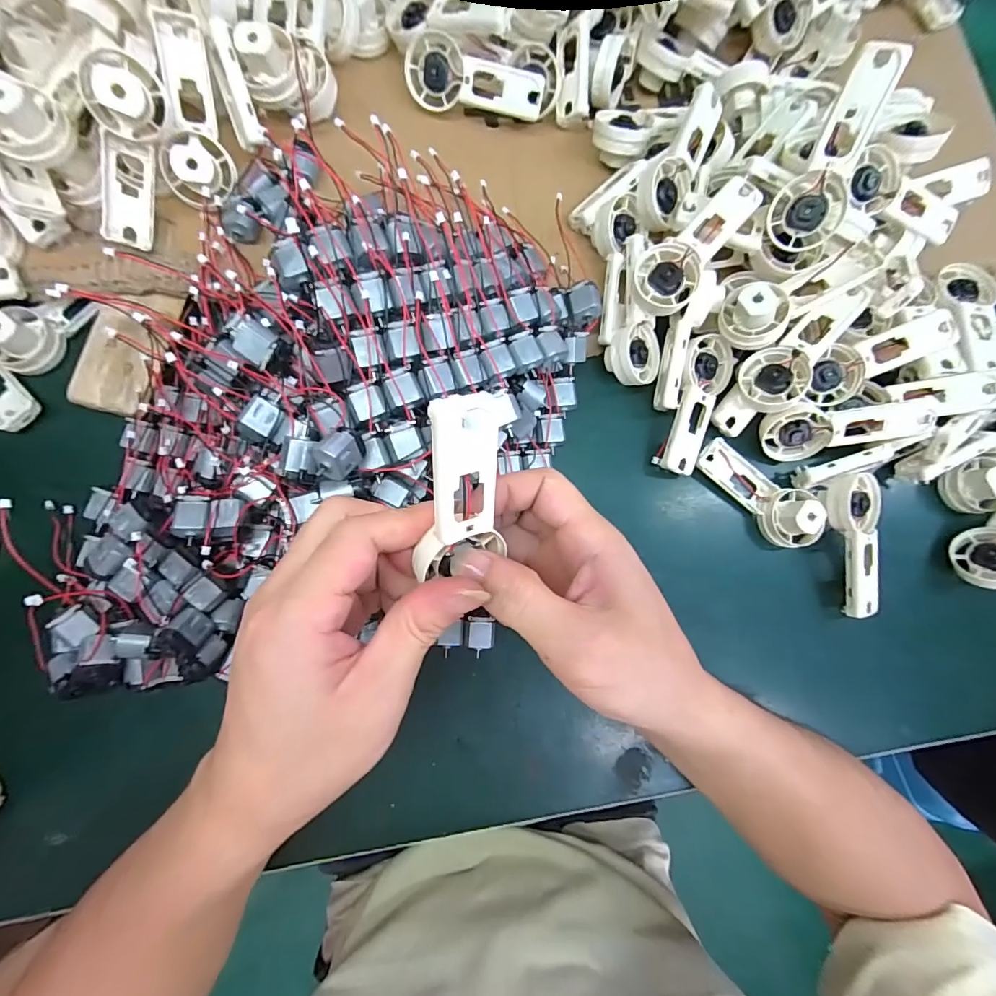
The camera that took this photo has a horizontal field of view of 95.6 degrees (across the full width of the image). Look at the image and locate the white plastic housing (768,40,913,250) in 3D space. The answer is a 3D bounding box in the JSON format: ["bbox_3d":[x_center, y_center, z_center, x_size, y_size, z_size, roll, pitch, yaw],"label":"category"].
[{"bbox_3d":[0.190,-0.193,0.255,0.036,0.020,0.092,10,125,-3],"label":"white plastic housing"}]

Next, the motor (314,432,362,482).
[{"bbox_3d":[-0.077,-0.020,0.218,0.023,0.014,0.018,-44,87,-9],"label":"motor"}]

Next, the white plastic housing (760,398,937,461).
[{"bbox_3d":[0.227,-0.047,0.295,0.096,0.022,0.040,-4,115,21],"label":"white plastic housing"}]

